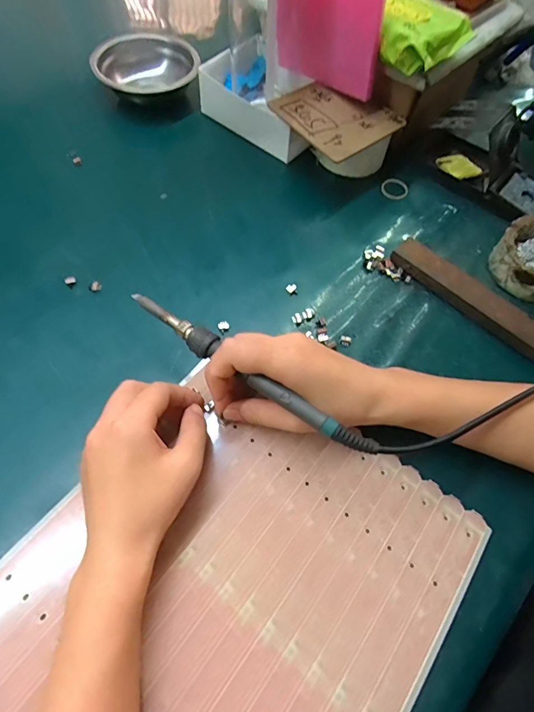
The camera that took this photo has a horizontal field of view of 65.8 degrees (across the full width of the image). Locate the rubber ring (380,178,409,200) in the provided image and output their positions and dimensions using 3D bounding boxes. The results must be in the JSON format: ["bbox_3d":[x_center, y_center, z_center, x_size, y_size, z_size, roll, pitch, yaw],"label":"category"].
[{"bbox_3d":[0.149,-0.194,0.481,0.030,0.007,0.032,-3,70,7],"label":"rubber ring"}]

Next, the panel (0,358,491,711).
[{"bbox_3d":[-0.025,0.148,0.266,0.243,0.008,0.273,34,65,16],"label":"panel"}]

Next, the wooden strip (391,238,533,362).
[{"bbox_3d":[0.203,-0.046,0.388,0.032,0.020,0.193,-38,69,-22],"label":"wooden strip"}]

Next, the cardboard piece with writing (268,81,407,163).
[{"bbox_3d":[0.076,-0.266,0.454,0.111,0.009,0.116,-38,71,-23],"label":"cardboard piece with writing"}]

